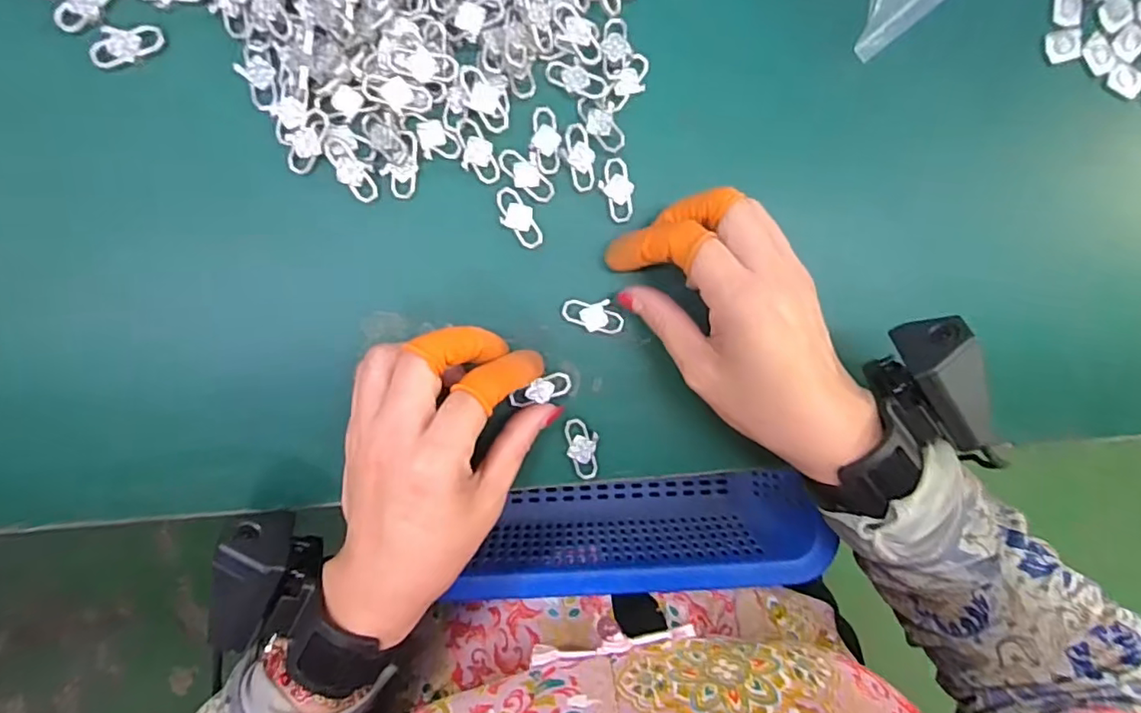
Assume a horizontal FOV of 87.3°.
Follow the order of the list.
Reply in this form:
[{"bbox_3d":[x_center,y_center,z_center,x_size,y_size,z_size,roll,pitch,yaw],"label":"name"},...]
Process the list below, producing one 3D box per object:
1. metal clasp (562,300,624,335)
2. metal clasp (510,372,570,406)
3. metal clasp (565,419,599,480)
[{"bbox_3d":[0.012,-0.021,0.303,0.031,0.004,0.016,7,95,-7],"label":"metal clasp"},{"bbox_3d":[-0.014,0.018,0.302,0.031,0.005,0.011,-25,99,-11],"label":"metal clasp"},{"bbox_3d":[0.006,0.048,0.308,0.016,0.006,0.030,-3,97,-6],"label":"metal clasp"}]

